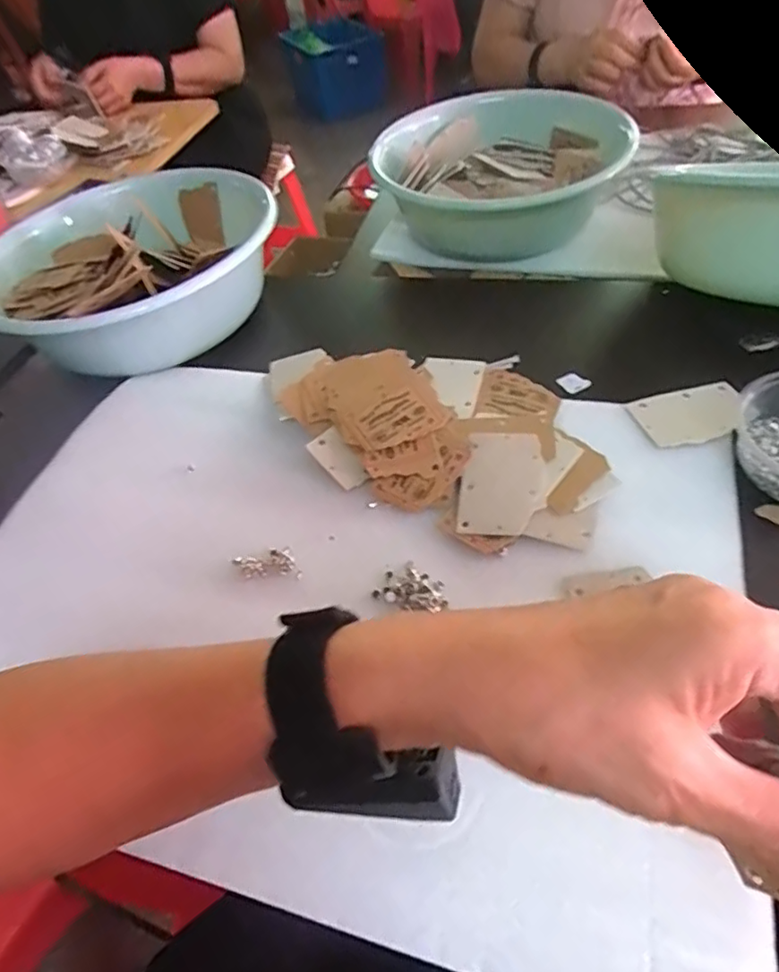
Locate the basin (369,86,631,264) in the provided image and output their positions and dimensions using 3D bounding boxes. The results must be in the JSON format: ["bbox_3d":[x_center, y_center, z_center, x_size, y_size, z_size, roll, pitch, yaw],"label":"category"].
[{"bbox_3d":[0.143,-0.380,0.727,0.276,0.124,0.261,-5,51,6],"label":"basin"}]

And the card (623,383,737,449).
[{"bbox_3d":[0.232,-0.053,0.441,0.081,0.007,0.055,-19,45,-3],"label":"card"}]

